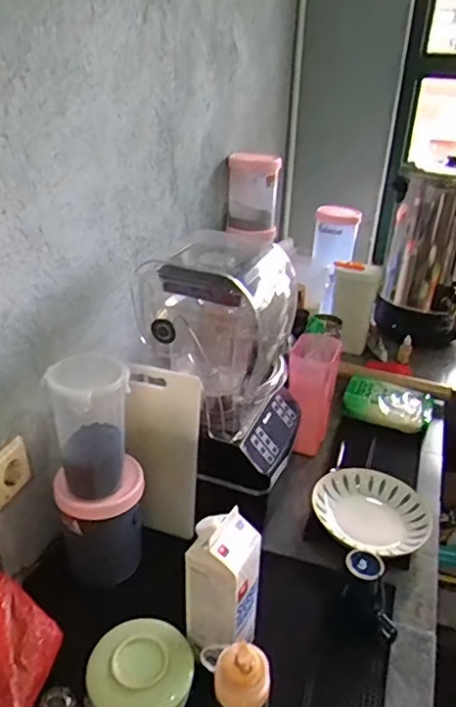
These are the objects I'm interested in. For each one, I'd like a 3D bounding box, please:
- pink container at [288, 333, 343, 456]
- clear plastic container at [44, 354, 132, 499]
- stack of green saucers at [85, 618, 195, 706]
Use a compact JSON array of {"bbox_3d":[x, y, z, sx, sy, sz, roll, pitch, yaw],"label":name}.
[{"bbox_3d":[0.178,0.087,1.214,0.101,0.240,0.098,10,29,14],"label":"pink container"},{"bbox_3d":[-0.189,0.107,0.784,0.099,0.191,0.100,-4,29,-12],"label":"clear plastic container"},{"bbox_3d":[-0.111,0.411,0.717,0.115,0.064,0.126,22,34,31],"label":"stack of green saucers"}]

